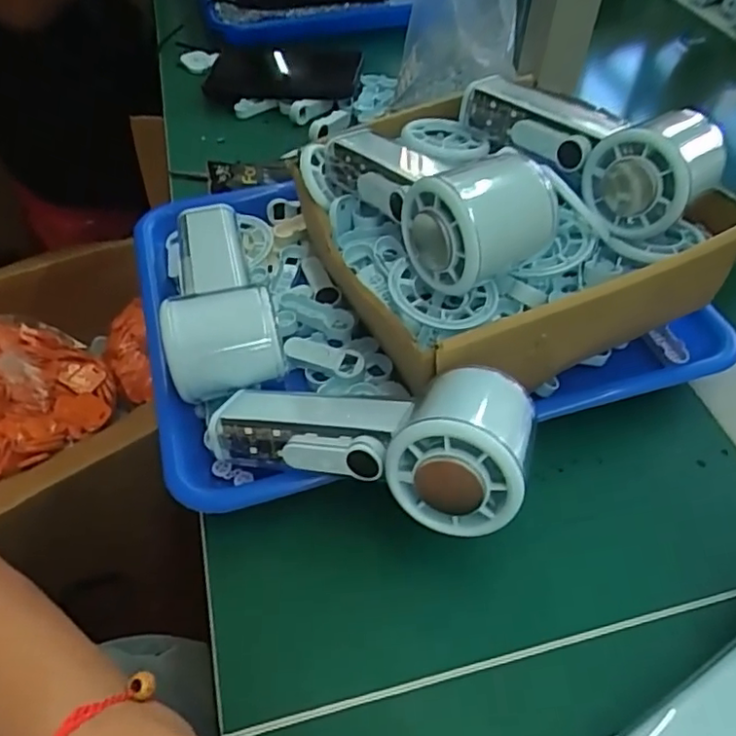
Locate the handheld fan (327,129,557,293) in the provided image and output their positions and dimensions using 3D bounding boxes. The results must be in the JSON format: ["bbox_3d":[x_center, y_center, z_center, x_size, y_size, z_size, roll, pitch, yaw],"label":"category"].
[{"bbox_3d":[0.028,-0.101,0.328,0.069,0.059,0.146,-30,57,-24],"label":"handheld fan"}]

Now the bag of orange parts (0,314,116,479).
[{"bbox_3d":[-0.380,0.018,0.649,0.180,0.087,0.177,-15,52,-14],"label":"bag of orange parts"}]

